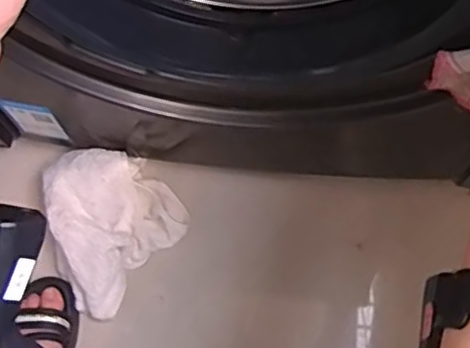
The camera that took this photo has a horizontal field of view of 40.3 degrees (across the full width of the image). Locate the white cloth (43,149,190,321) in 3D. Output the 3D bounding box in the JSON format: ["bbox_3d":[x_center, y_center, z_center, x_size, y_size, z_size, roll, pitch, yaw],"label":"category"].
[{"bbox_3d":[-0.176,0.059,0.828,0.171,0.085,0.184,38,75,13],"label":"white cloth"}]

